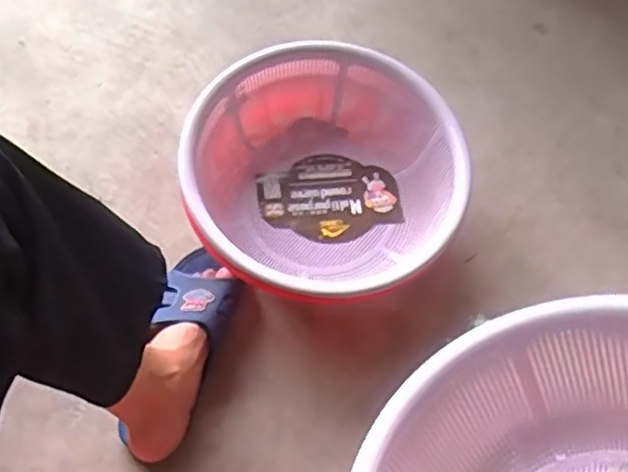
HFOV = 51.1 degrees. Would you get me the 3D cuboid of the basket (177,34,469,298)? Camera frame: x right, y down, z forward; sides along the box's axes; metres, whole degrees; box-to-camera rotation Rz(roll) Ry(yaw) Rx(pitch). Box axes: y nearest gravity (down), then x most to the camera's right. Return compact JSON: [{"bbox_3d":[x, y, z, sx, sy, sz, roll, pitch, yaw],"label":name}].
[{"bbox_3d":[0.013,-0.065,0.843,0.322,0.162,0.311,0,62,-1],"label":"basket"}]

